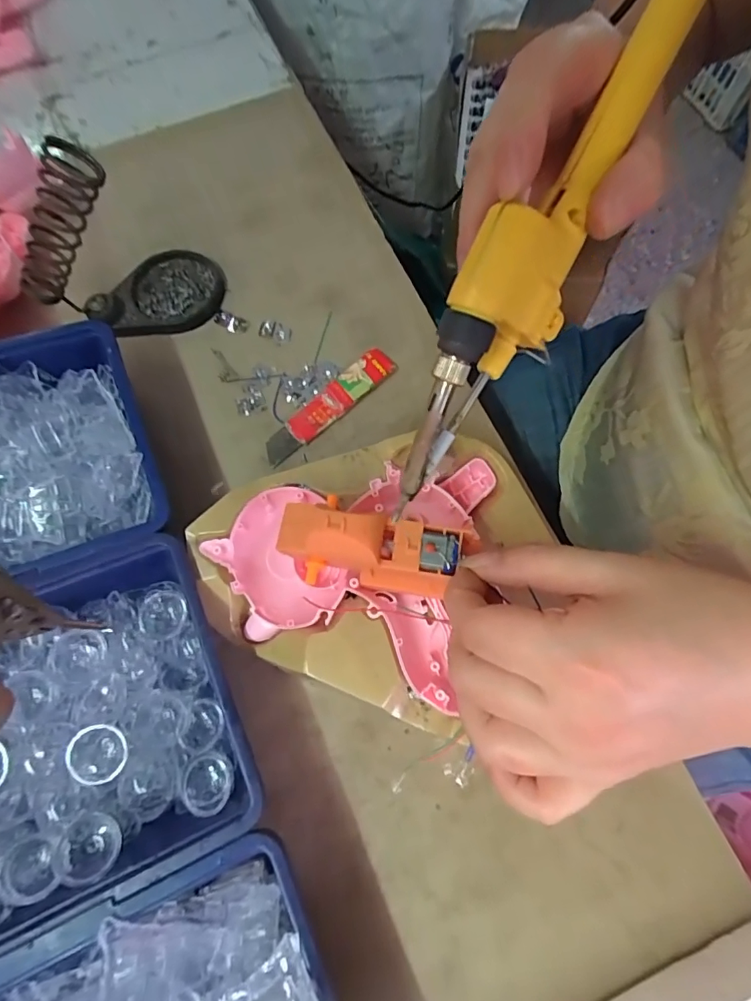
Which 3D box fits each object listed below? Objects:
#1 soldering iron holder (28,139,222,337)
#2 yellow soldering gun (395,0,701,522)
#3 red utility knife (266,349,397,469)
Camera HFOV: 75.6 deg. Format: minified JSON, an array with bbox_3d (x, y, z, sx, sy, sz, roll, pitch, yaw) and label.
[{"bbox_3d":[-0.164,-0.163,0.306,0.106,0.101,0.065,-11,72,-3],"label":"soldering iron holder"},{"bbox_3d":[0.057,-0.088,0.167,0.034,0.036,0.199,31,98,10],"label":"yellow soldering gun"},{"bbox_3d":[-0.033,-0.064,0.326,0.104,0.013,0.023,-39,76,-11],"label":"red utility knife"}]

